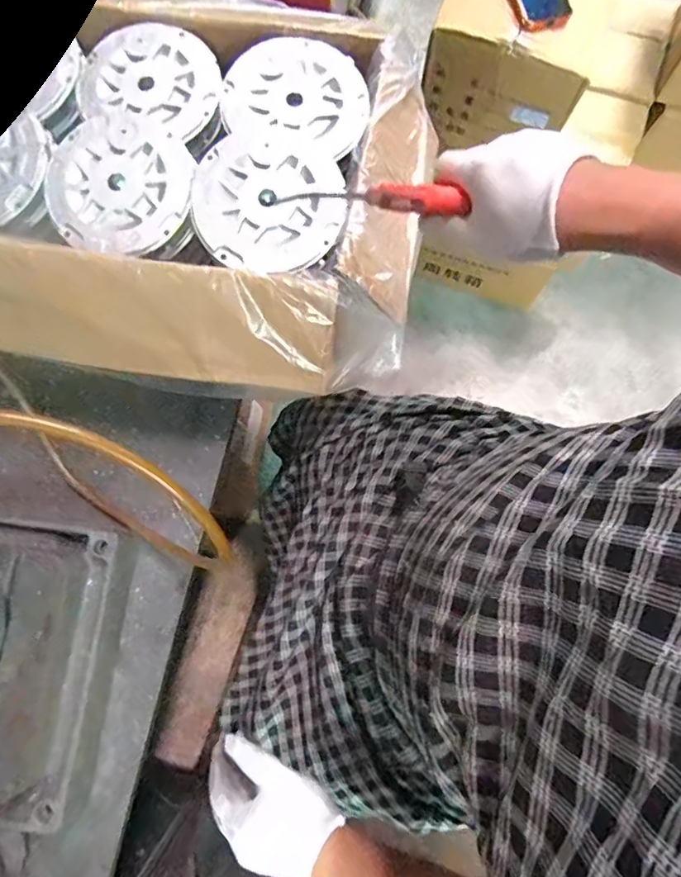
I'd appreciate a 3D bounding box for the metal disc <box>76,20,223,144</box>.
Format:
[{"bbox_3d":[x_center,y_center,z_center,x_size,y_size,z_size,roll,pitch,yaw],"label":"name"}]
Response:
[{"bbox_3d":[-0.183,-0.353,0.494,0.133,0.012,0.133,0,78,1],"label":"metal disc"}]

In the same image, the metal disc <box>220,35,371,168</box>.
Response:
[{"bbox_3d":[-0.042,-0.319,0.479,0.132,0.010,0.135,0,78,1],"label":"metal disc"}]

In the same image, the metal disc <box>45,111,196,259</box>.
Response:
[{"bbox_3d":[-0.201,-0.234,0.469,0.133,0.018,0.128,0,78,1],"label":"metal disc"}]

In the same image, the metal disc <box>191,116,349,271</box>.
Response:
[{"bbox_3d":[-0.063,-0.218,0.460,0.131,0.019,0.138,0,78,1],"label":"metal disc"}]

